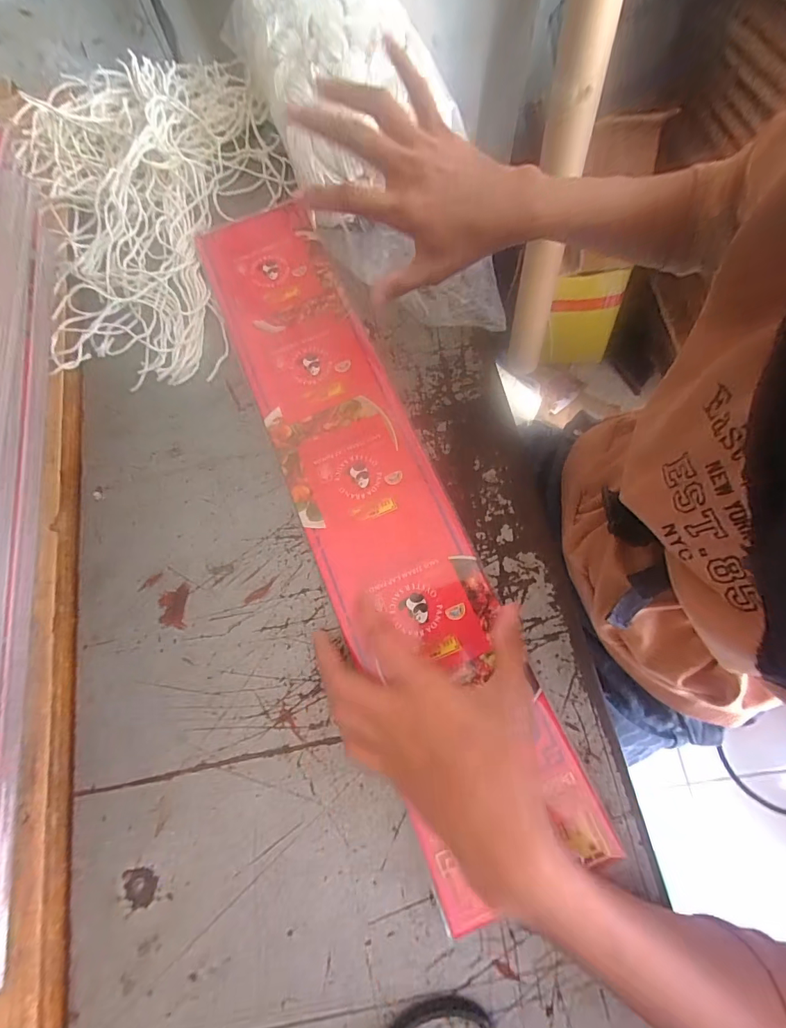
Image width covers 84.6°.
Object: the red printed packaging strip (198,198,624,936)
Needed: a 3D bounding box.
[{"bbox_3d":[-0.025,-0.032,0.326,0.112,0.014,0.542,-24,73,-6],"label":"red printed packaging strip"}]

